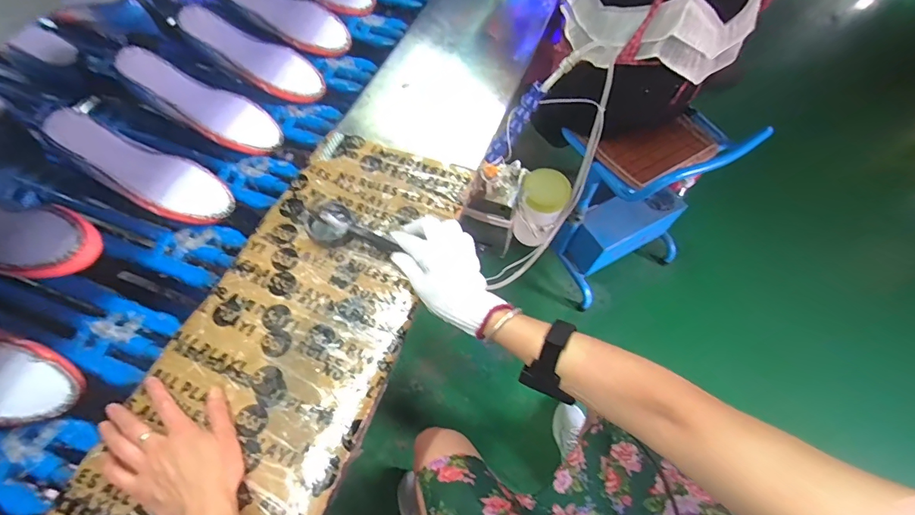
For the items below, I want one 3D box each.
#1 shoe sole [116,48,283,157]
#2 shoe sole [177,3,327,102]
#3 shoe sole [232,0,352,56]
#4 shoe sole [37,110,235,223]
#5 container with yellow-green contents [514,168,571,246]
[{"bbox_3d":[-0.391,-0.237,0.668,0.244,0.029,0.079,30,59,-11],"label":"shoe sole"},{"bbox_3d":[-0.343,-0.341,0.742,0.242,0.032,0.080,30,59,-8],"label":"shoe sole"},{"bbox_3d":[-0.317,-0.444,0.800,0.247,0.040,0.081,27,59,-9],"label":"shoe sole"},{"bbox_3d":[-0.428,-0.120,0.598,0.235,0.019,0.081,29,58,-14],"label":"shoe sole"},{"bbox_3d":[0.136,-0.075,0.744,0.074,0.127,0.077,1,58,-2],"label":"container with yellow-green contents"}]

